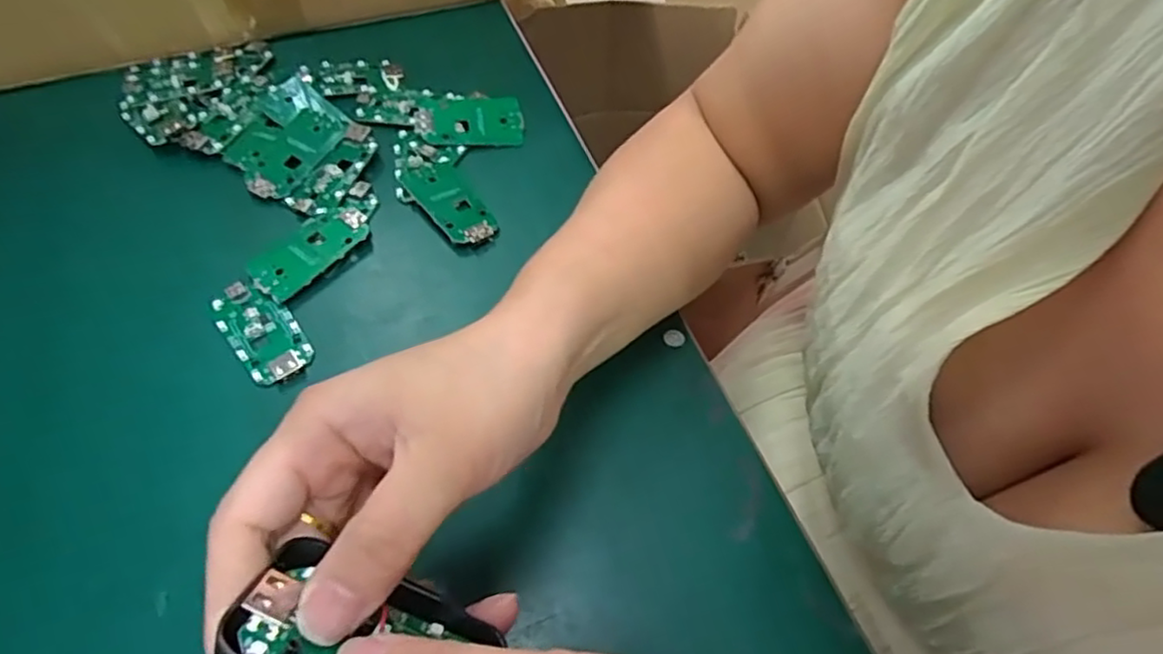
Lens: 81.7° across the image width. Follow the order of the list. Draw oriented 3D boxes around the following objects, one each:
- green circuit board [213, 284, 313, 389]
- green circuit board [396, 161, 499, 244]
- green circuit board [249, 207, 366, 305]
[{"bbox_3d":[-0.155,0.002,0.325,0.030,0.004,0.062,-35,64,-23],"label":"green circuit board"},{"bbox_3d":[-0.075,-0.073,0.375,0.029,0.004,0.071,-30,62,-21],"label":"green circuit board"},{"bbox_3d":[-0.141,-0.040,0.351,0.032,0.005,0.063,33,61,19],"label":"green circuit board"}]

